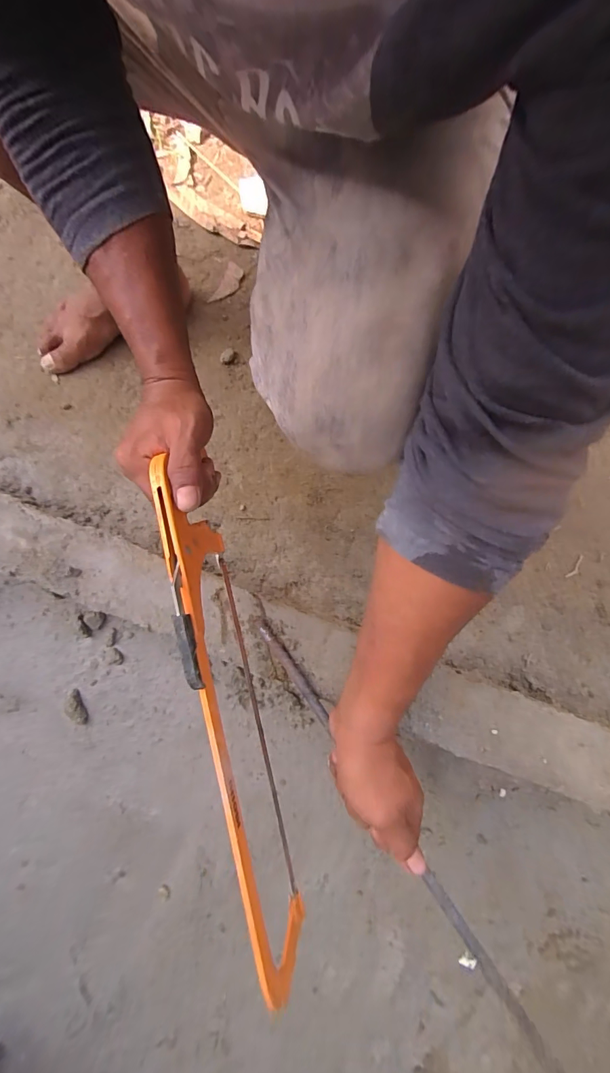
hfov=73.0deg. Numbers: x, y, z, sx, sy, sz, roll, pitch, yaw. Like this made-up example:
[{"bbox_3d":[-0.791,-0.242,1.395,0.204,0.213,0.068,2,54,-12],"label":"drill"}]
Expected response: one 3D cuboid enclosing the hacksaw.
[{"bbox_3d":[-0.059,0.134,0.329,0.029,0.108,0.379,-14,86,-2],"label":"hacksaw"}]

